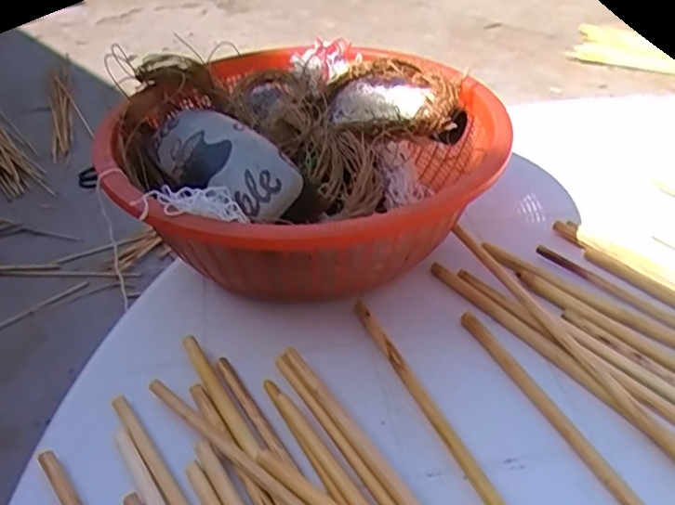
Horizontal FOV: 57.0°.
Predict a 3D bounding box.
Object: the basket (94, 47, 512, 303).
[{"bbox_3d":[-0.016,-0.044,0.422,0.235,0.116,0.224,-1,39,1],"label":"basket"}]

